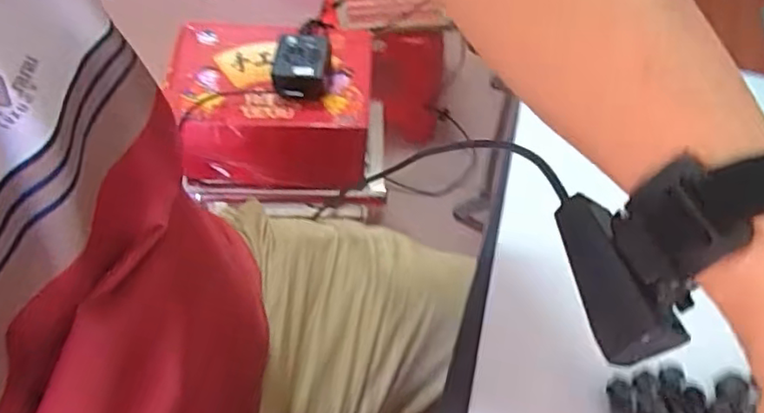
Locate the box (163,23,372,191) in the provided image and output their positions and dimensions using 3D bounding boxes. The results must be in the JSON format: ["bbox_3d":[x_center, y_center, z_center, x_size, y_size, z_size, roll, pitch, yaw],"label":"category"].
[{"bbox_3d":[-0.158,-0.148,0.936,0.276,0.143,0.202,4,57,-2],"label":"box"}]

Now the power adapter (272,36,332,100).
[{"bbox_3d":[-0.111,-0.192,0.858,0.074,0.047,0.082,5,57,-1],"label":"power adapter"}]

